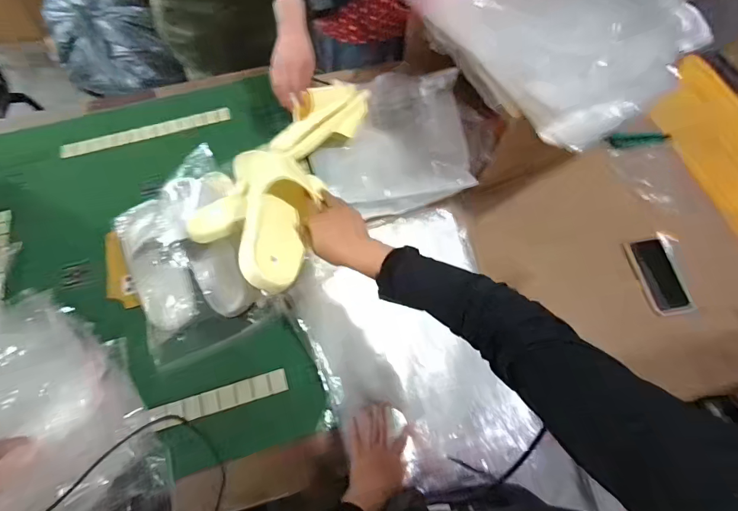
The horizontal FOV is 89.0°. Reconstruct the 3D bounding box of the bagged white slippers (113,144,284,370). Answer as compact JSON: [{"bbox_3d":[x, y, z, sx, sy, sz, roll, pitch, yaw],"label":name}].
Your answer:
[{"bbox_3d":[-0.355,-0.003,0.734,0.253,0.109,0.367,-24,70,-11],"label":"bagged white slippers"}]

